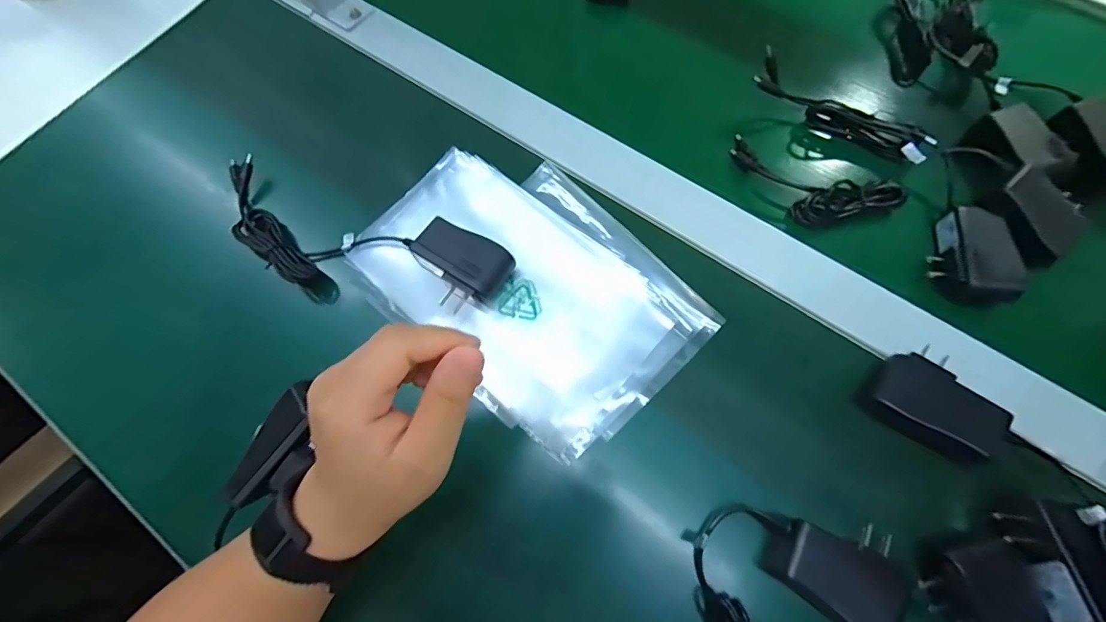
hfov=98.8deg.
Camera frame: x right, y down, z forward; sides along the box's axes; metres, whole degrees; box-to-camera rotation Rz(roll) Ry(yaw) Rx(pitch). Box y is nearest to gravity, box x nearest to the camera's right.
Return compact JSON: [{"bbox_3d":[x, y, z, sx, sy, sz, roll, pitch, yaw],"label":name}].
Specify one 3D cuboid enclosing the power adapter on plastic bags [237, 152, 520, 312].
[{"bbox_3d":[-0.164,-0.048,0.377,0.257,0.028,0.086,20,70,10],"label":"power adapter on plastic bags"}]

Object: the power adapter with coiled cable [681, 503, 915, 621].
[{"bbox_3d":[0.141,0.197,0.275,0.120,0.036,0.145,8,70,6],"label":"power adapter with coiled cable"}]

